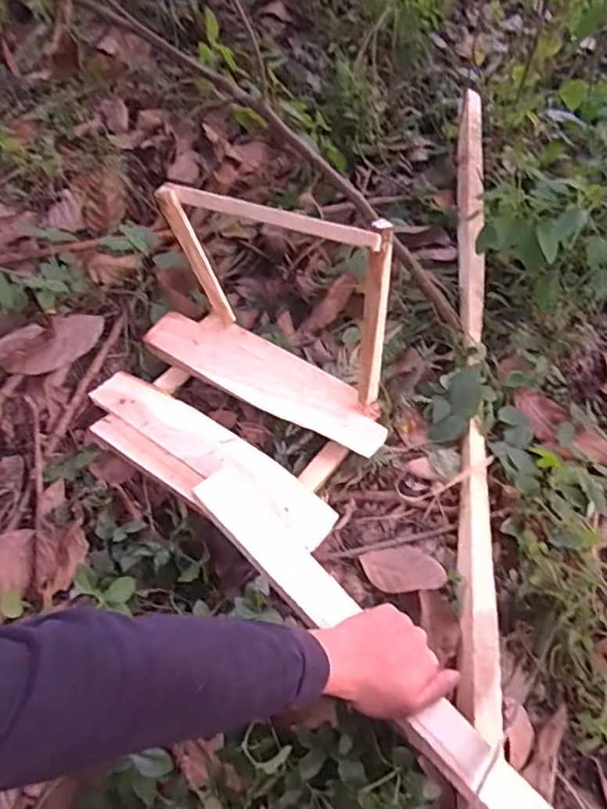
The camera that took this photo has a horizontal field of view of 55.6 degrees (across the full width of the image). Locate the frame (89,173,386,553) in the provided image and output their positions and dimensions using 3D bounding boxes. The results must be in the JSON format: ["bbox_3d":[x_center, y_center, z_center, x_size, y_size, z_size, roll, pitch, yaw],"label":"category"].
[{"bbox_3d":[-0.074,-0.053,0.647,0.353,0.253,0.255,30,56,16],"label":"frame"}]

